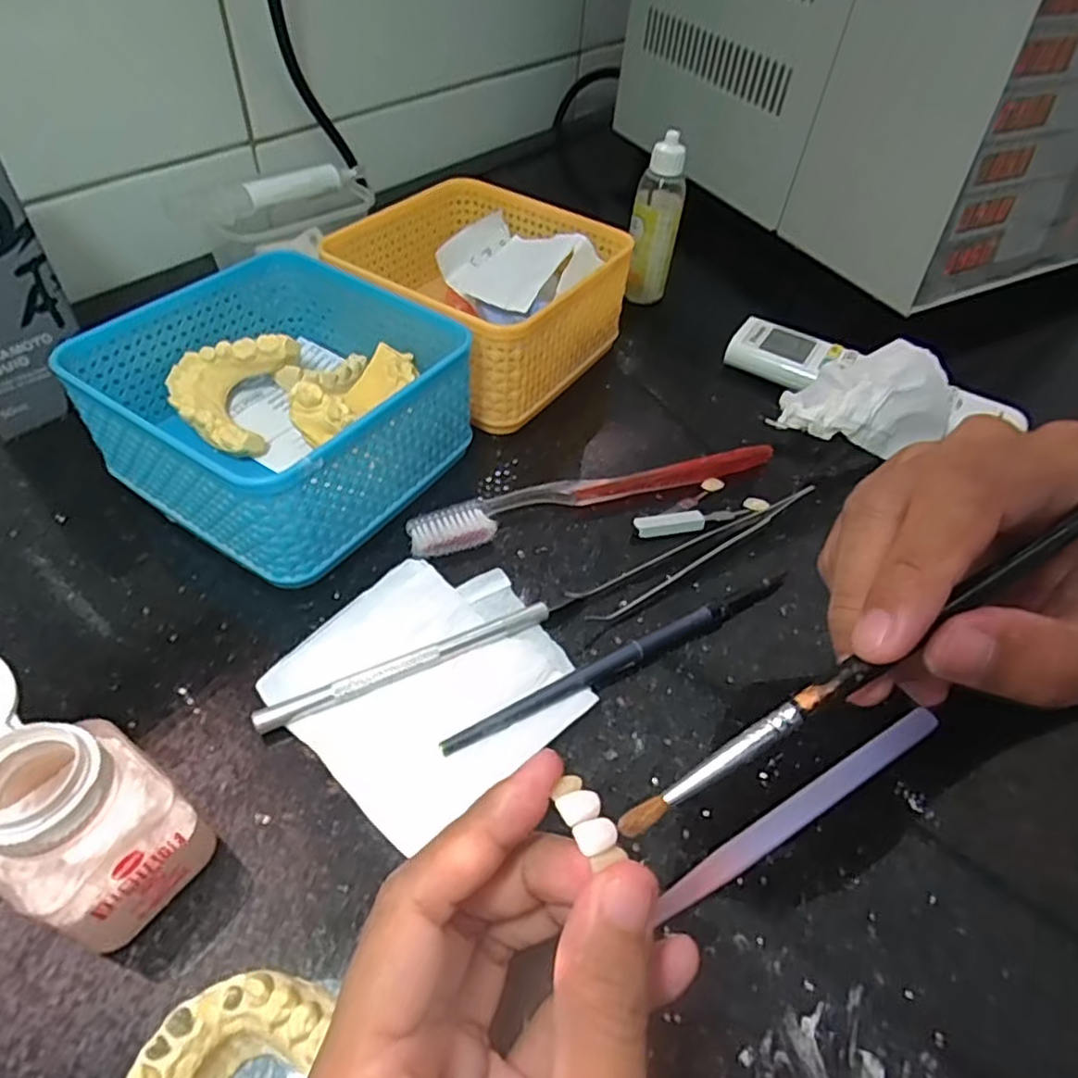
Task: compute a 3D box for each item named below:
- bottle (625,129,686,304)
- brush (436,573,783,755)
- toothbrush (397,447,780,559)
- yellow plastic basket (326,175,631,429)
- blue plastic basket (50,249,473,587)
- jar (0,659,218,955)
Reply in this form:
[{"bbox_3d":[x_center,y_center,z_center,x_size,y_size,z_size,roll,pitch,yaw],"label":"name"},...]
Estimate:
[{"bbox_3d":[0.080,-0.216,0.464,0.033,0.107,0.030,10,47,4],"label":"bottle"},{"bbox_3d":[0.037,0.045,0.266,0.163,0.008,0.009,-20,52,-21],"label":"brush"},{"bbox_3d":[0.028,-0.025,0.324,0.185,0.012,0.021,-16,51,-18],"label":"toothbrush"},{"bbox_3d":[-0.034,-0.139,0.383,0.130,0.062,0.131,28,51,20],"label":"yellow plastic basket"},{"bbox_3d":[-0.115,-0.061,0.308,0.127,0.065,0.128,28,51,20],"label":"blue plastic basket"},{"bbox_3d":[-0.131,0.069,0.184,0.065,0.076,0.041,31,53,22],"label":"jar"}]

